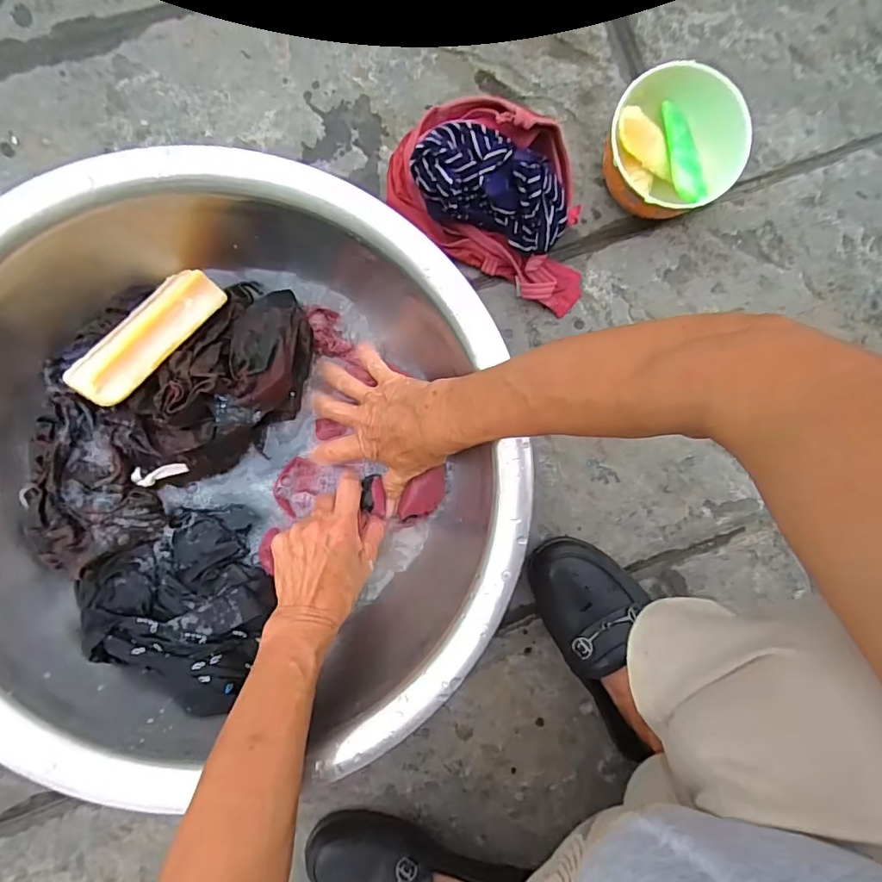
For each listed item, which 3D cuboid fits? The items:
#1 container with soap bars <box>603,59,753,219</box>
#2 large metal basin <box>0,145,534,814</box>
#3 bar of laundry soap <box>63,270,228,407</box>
[{"bbox_3d":[0.193,-0.249,0.454,0.111,0.073,0.113,0,93,-7],"label":"container with soap bars"},{"bbox_3d":[-0.166,0.030,0.400,0.386,0.128,0.416,0,93,-7],"label":"large metal basin"},{"bbox_3d":[-0.206,-0.075,0.370,0.033,0.021,0.117,40,69,-7],"label":"bar of laundry soap"}]

